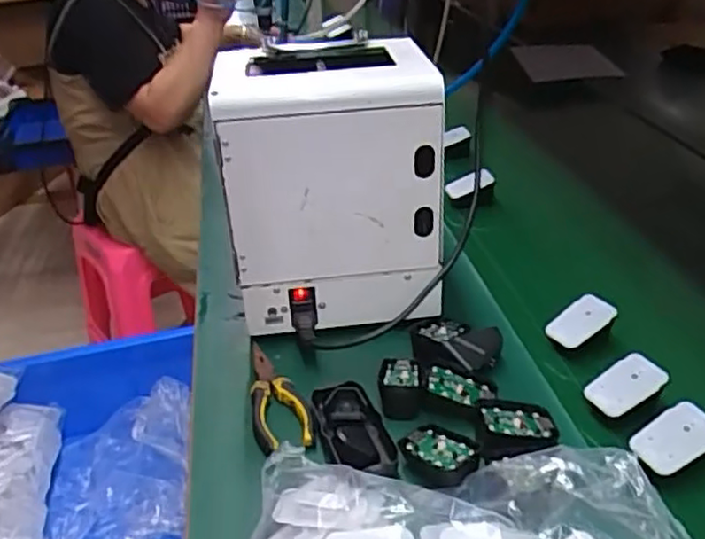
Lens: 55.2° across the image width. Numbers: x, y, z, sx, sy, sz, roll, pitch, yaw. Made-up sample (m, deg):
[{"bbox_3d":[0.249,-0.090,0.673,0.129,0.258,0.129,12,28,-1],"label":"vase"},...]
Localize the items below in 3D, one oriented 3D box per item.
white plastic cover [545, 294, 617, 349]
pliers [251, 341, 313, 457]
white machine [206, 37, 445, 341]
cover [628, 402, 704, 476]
[{"bbox_3d":[0.237,0.055,0.701,0.065,0.011,0.039,-41,61,2],"label":"white plastic cover"},{"bbox_3d":[-0.073,0.118,0.649,0.051,0.018,0.141,-9,32,-9],"label":"pliers"},{"bbox_3d":[-0.019,-0.087,0.722,0.212,0.265,0.171,-3,32,0],"label":"white machine"},{"bbox_3d":[0.266,0.139,0.557,0.068,0.008,0.042,-33,48,-4],"label":"cover"}]

